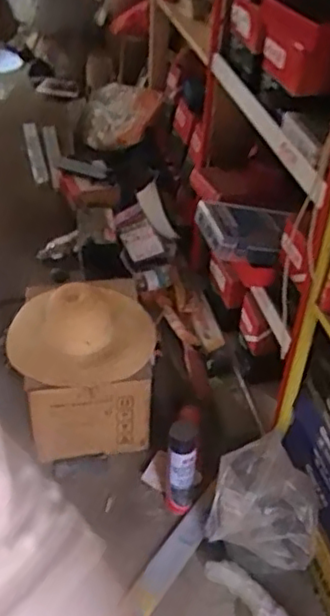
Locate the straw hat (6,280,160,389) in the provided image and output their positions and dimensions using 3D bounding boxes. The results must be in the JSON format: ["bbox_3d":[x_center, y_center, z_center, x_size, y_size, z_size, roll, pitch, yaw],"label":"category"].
[{"bbox_3d":[-0.204,0.038,1.629,0.339,0.136,0.323,7,41,5],"label":"straw hat"}]

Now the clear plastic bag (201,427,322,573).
[{"bbox_3d":[0.226,0.429,1.450,0.235,0.148,0.222,14,42,12],"label":"clear plastic bag"}]

